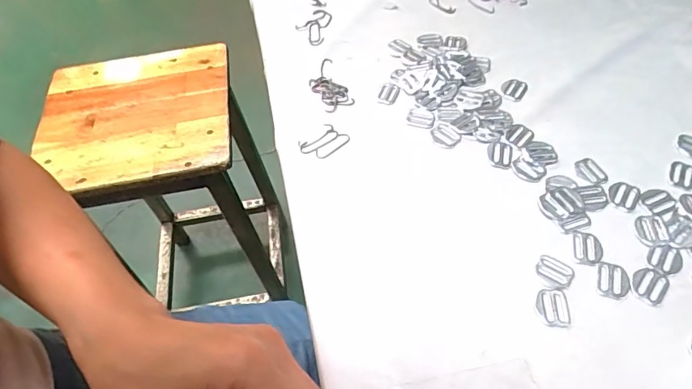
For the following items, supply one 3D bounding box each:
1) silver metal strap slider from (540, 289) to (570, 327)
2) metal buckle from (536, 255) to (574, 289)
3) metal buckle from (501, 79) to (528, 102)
[{"bbox_3d":[0.154,0.082,0.337,0.020,0.004,0.028,2,55,5],"label":"silver metal strap slider"},{"bbox_3d":[0.162,0.060,0.354,0.026,0.004,0.020,29,61,22],"label":"metal buckle"},{"bbox_3d":[0.170,-0.107,0.462,0.024,0.004,0.033,26,60,20],"label":"metal buckle"}]

